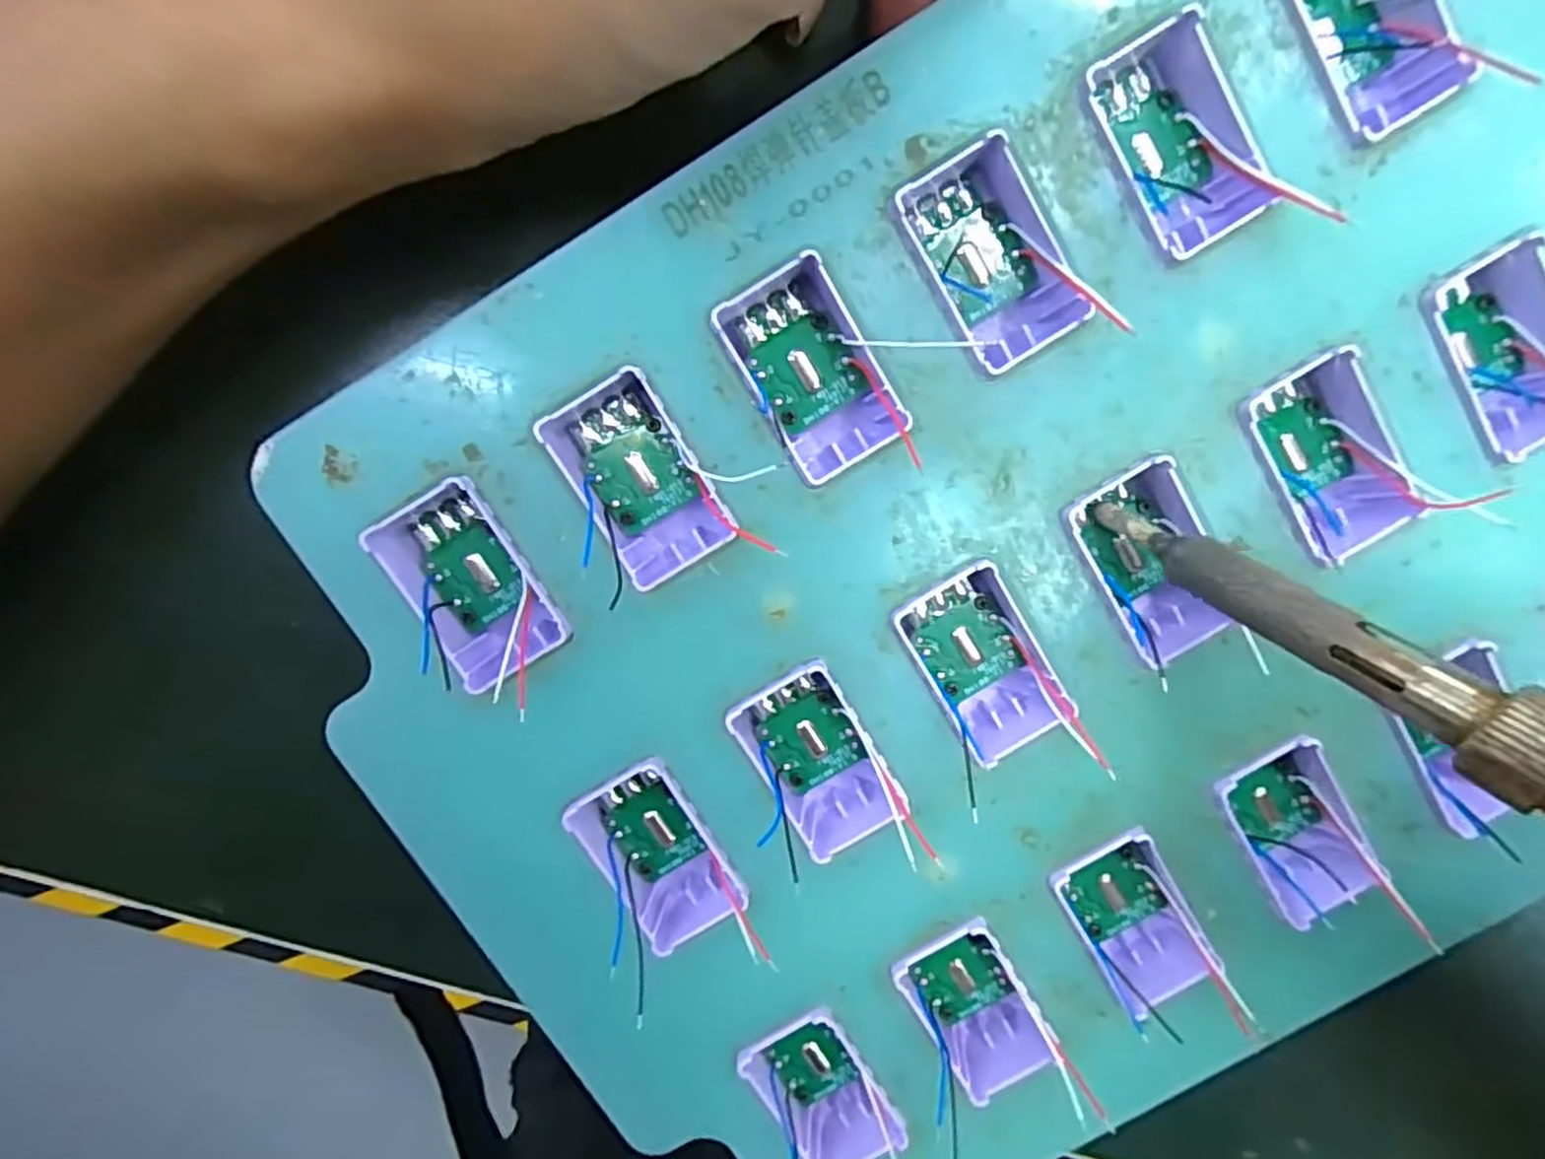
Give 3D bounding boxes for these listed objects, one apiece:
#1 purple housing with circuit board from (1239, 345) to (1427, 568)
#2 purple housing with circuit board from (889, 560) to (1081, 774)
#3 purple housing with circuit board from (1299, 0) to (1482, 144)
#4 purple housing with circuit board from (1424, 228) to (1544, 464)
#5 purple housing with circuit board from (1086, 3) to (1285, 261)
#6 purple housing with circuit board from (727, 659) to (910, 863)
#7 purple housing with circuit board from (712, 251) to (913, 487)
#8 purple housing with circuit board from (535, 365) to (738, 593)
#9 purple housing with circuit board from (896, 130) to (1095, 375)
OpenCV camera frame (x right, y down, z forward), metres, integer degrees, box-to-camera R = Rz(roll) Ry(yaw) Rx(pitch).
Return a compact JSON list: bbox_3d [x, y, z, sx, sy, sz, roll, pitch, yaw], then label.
[{"bbox_3d":[0.090,-0.020,0.122,0.020,0.011,0.032,-31,99,4],"label":"purple housing with circuit board"},{"bbox_3d":[0.036,0.014,0.126,0.019,0.011,0.028,-29,99,4],"label":"purple housing with circuit board"},{"bbox_3d":[0.091,-0.085,0.113,0.022,0.013,0.031,-34,99,4],"label":"purple housing with circuit board"},{"bbox_3d":[0.118,-0.037,0.120,0.021,0.010,0.032,-29,99,4],"label":"purple housing with circuit board"},{"bbox_3d":[0.062,-0.067,0.114,0.017,0.010,0.031,-30,99,4],"label":"purple housing with circuit board"},{"bbox_3d":[0.007,0.030,0.127,0.019,0.010,0.031,-28,99,4],"label":"purple housing with circuit board"},{"bbox_3d":[0.006,-0.034,0.119,0.019,0.016,0.032,-30,99,4],"label":"purple housing with circuit board"},{"bbox_3d":[-0.022,-0.017,0.121,0.020,0.014,0.032,-31,99,4],"label":"purple housing with circuit board"},{"bbox_3d":[0.035,-0.051,0.116,0.020,0.010,0.033,-29,99,4],"label":"purple housing with circuit board"}]

